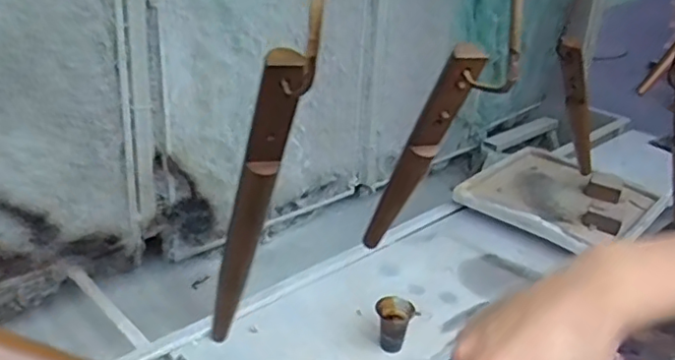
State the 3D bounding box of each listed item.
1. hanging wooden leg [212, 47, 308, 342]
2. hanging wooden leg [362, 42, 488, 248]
[{"bbox_3d":[-0.101,0.063,0.673,0.033,0.517,0.045,-13,56,-29],"label":"hanging wooden leg"},{"bbox_3d":[0.091,-0.020,0.709,0.035,0.330,0.032,-12,56,-27],"label":"hanging wooden leg"}]

